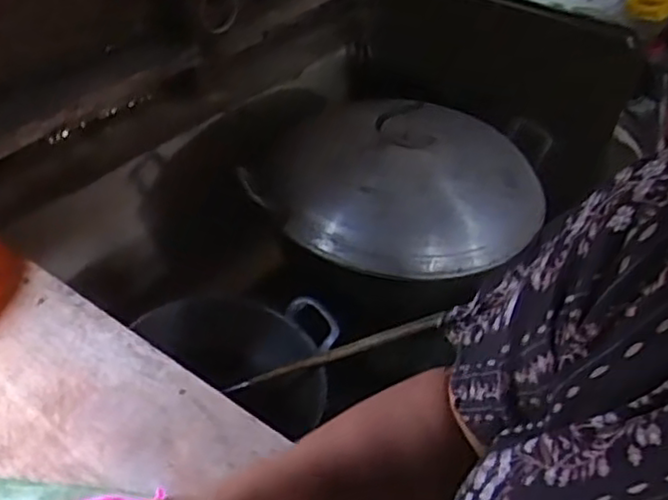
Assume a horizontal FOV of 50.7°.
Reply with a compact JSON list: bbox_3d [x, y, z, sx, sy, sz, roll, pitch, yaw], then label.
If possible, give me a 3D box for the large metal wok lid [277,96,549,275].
[{"bbox_3d":[0.104,-0.119,1.088,0.429,0.102,0.366,14,43,11],"label":"large metal wok lid"}]

